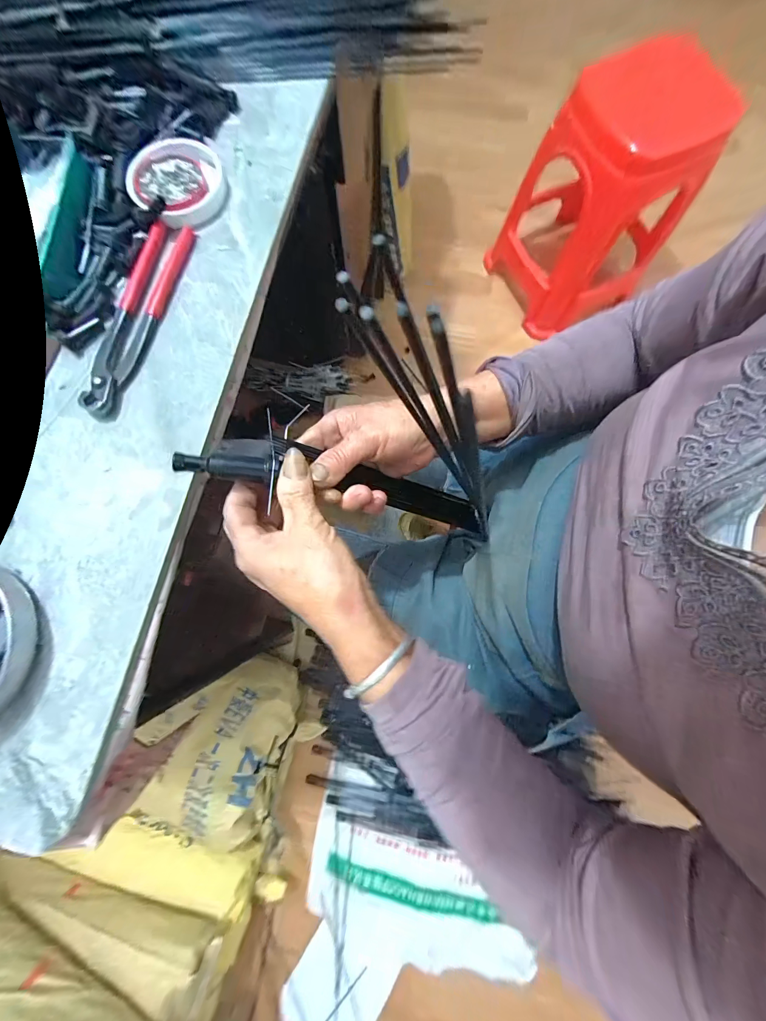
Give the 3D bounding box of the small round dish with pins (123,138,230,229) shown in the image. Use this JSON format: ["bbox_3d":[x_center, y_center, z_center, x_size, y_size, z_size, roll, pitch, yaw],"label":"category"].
[{"bbox_3d":[-0.202,-0.322,0.334,0.088,0.014,0.093,0,80,1],"label":"small round dish with pins"}]

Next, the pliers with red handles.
[{"bbox_3d":[-0.231,-0.179,0.312,0.050,0.017,0.198,12,80,3],"label":"pliers with red handles"}]

